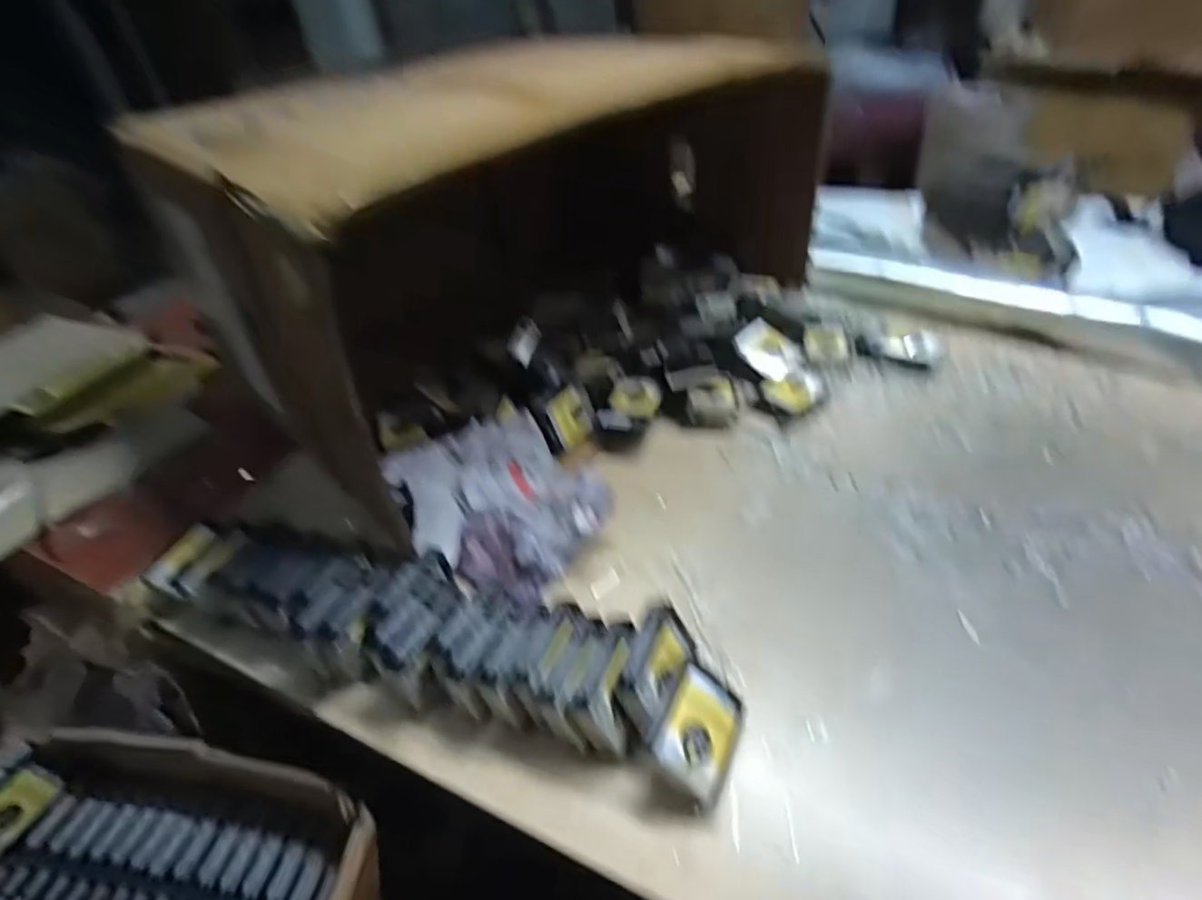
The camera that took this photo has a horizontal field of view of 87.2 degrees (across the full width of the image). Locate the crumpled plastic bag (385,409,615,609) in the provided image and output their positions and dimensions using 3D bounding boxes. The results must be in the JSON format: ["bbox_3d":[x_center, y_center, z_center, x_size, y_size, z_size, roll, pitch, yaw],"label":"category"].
[{"bbox_3d":[-0.092,0.050,0.586,0.157,0.065,0.198,-33,47,-27],"label":"crumpled plastic bag"}]

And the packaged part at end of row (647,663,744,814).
[{"bbox_3d":[0.064,0.184,0.405,0.060,0.014,0.074,42,50,-5],"label":"packaged part at end of row"}]

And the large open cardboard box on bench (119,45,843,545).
[{"bbox_3d":[-0.088,-0.252,0.701,0.357,0.286,0.615,30,52,36],"label":"large open cardboard box on bench"}]

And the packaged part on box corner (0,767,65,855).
[{"bbox_3d":[-0.475,0.291,0.508,0.010,0.045,0.061,10,43,20],"label":"packaged part on box corner"}]

